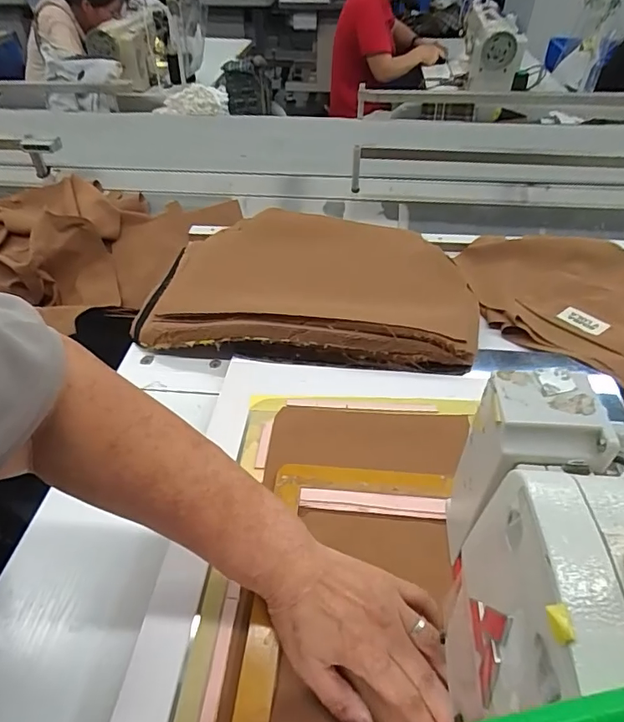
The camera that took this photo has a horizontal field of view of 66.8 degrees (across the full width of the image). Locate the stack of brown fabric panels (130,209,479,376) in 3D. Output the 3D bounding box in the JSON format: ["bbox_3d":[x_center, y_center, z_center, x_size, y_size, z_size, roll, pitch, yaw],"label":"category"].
[{"bbox_3d":[-0.004,-0.116,0.706,0.456,0.078,0.317,7,45,7],"label":"stack of brown fabric panels"}]

